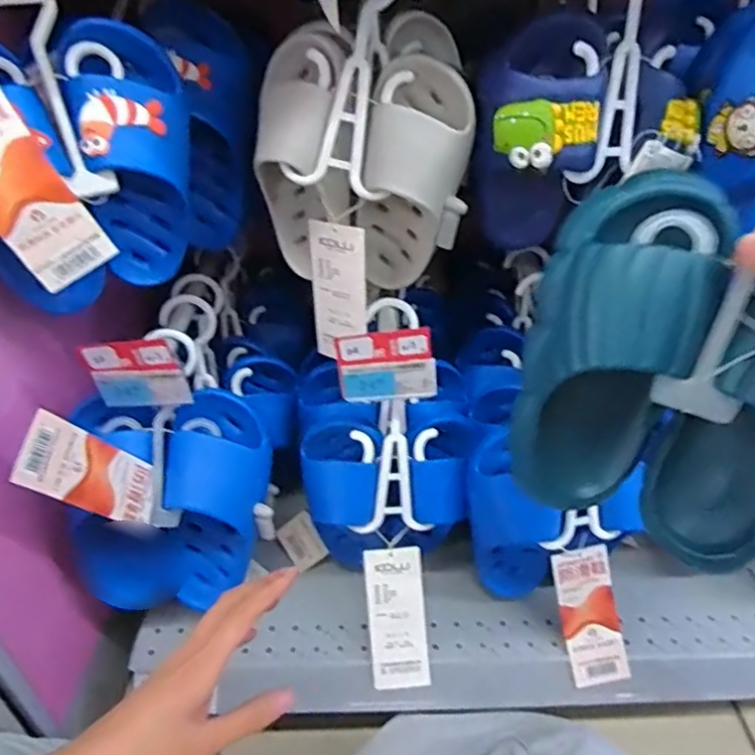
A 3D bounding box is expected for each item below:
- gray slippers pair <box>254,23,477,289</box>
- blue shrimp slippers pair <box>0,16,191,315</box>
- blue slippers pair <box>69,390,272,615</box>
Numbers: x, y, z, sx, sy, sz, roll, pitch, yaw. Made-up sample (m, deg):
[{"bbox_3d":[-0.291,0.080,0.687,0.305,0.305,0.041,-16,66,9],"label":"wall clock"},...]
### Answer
[{"bbox_3d":[-0.012,-0.182,0.541,0.182,0.207,0.072,0,36,4],"label":"gray slippers pair"},{"bbox_3d":[-0.229,-0.150,0.467,0.072,0.195,0.174,26,45,34],"label":"blue shrimp slippers pair"},{"bbox_3d":[-0.211,0.132,0.616,0.208,0.210,0.086,-6,36,-5],"label":"blue slippers pair"}]

